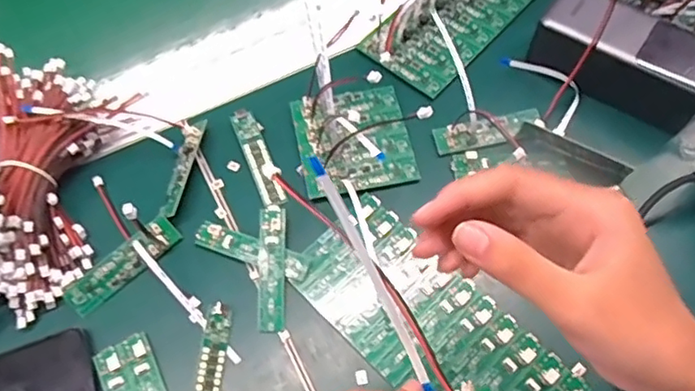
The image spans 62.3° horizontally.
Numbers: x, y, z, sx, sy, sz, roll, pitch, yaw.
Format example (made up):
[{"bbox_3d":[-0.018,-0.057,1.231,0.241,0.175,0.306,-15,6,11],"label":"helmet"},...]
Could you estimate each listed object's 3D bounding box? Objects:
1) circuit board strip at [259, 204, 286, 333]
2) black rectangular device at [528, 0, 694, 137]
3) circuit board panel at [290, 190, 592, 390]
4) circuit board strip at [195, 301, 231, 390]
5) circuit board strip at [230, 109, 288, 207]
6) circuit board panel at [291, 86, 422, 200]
[{"bbox_3d":[-0.052,0.049,0.392,0.017,0.006,0.085,-2,74,4],"label":"circuit board strip"},{"bbox_3d":[0.208,-0.104,0.439,0.129,0.058,0.058,29,66,12],"label":"black rectangular device"},{"bbox_3d":[0.053,0.086,0.371,0.187,0.015,0.083,40,71,21],"label":"circuit board panel"},{"bbox_3d":[-0.087,0.111,0.366,0.014,0.007,0.085,2,62,4],"label":"circuit board strip"},{"bbox_3d":[-0.068,-0.030,0.439,0.020,0.006,0.084,-21,63,-9],"label":"circuit board strip"},{"bbox_3d":[0.005,-0.044,0.438,0.083,0.006,0.088,-11,62,-4],"label":"circuit board panel"}]

